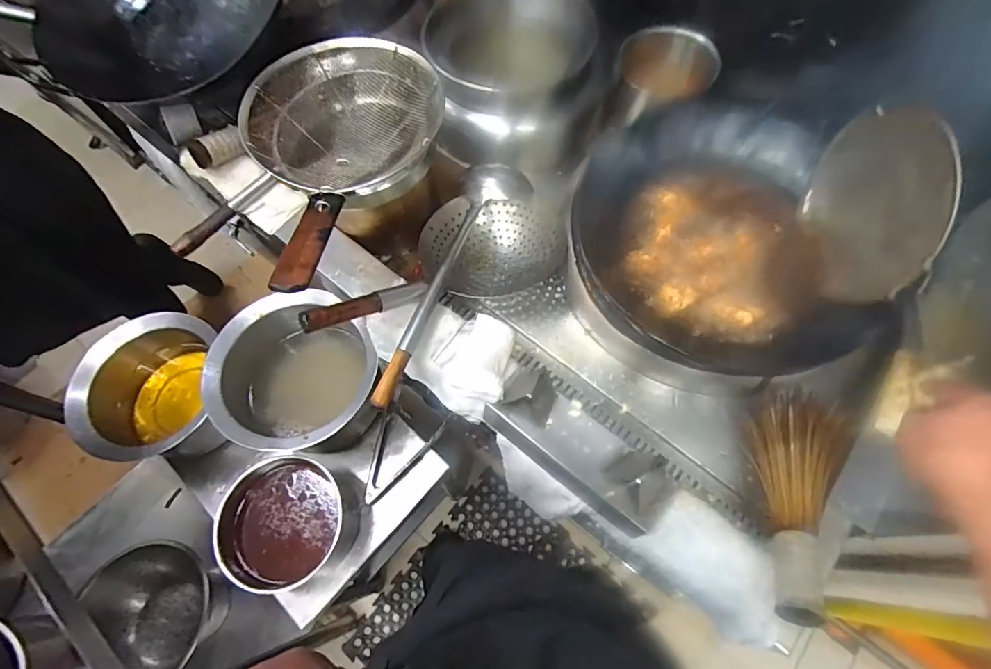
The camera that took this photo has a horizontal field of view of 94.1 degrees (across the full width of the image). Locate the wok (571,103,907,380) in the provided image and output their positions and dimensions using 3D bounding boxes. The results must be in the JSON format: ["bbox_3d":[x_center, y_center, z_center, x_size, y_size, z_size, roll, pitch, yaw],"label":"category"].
[{"bbox_3d":[0.326,-0.146,0.685,0.384,0.106,0.414,0,65,0],"label":"wok"}]

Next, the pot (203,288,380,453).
[{"bbox_3d":[-0.352,0.106,0.865,0.273,0.213,0.250,0,65,0],"label":"pot"}]

